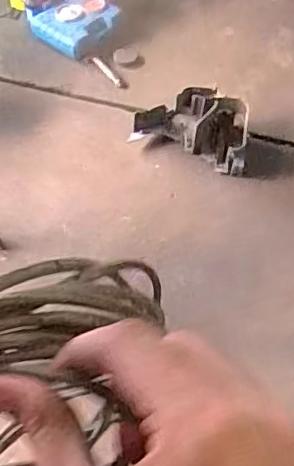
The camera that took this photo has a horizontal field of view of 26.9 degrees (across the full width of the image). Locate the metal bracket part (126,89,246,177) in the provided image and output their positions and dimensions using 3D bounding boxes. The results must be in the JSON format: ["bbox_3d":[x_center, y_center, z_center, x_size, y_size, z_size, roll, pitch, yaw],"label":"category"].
[{"bbox_3d":[0.139,-0.337,1.955,0.364,0.109,0.250,7,55,3],"label":"metal bracket part"}]

